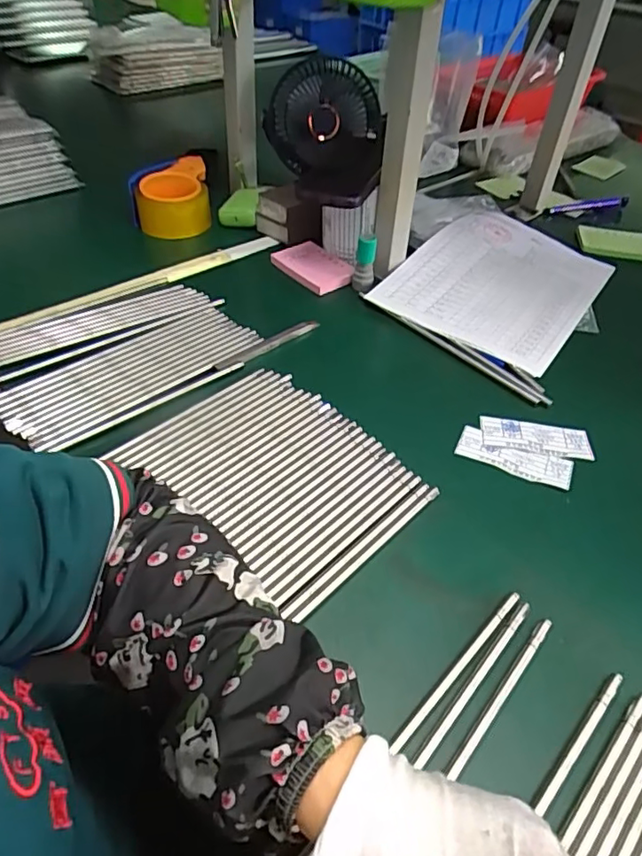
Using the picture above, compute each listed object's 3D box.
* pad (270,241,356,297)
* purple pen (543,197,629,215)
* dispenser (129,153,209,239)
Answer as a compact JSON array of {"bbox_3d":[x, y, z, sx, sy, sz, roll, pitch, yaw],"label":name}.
[{"bbox_3d":[-0.010,-0.203,0.715,0.066,0.016,0.102,-28,52,-28],"label":"pad"},{"bbox_3d":[0.412,-0.342,0.881,0.149,0.017,0.014,-11,46,-14],"label":"purple pen"},{"bbox_3d":[-0.210,-0.320,0.793,0.104,0.070,0.102,-10,46,-14],"label":"dispenser"}]

